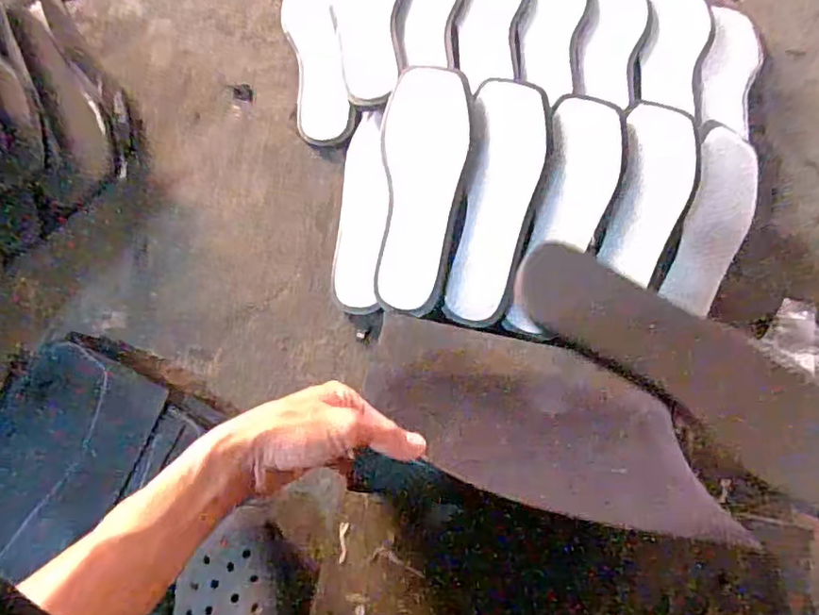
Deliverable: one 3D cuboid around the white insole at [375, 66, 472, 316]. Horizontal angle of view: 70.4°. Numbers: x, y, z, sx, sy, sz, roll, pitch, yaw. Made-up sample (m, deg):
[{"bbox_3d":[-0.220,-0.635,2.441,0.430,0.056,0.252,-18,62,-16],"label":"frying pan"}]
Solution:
[{"bbox_3d":[0.011,-0.118,0.583,0.083,0.014,0.245,6,86,3],"label":"white insole"}]

